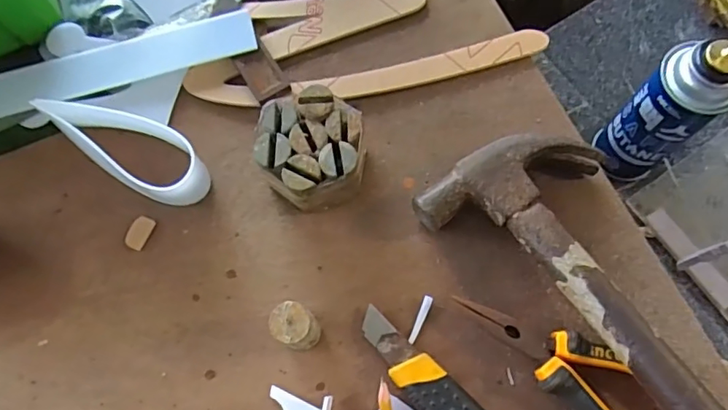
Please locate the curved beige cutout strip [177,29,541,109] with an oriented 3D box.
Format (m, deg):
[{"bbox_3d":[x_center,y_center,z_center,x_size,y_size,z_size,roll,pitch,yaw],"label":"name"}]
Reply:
[{"bbox_3d":[0.002,-0.102,0.420,0.276,0.010,0.042,-6,74,0],"label":"curved beige cutout strip"}]

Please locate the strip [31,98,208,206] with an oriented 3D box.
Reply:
[{"bbox_3d":[-0.175,-0.047,0.402,0.135,0.040,0.054,34,77,12],"label":"strip"}]

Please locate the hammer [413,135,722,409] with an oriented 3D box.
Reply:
[{"bbox_3d":[0.172,0.061,0.339,0.116,0.055,0.291,-42,75,-10],"label":"hammer"}]

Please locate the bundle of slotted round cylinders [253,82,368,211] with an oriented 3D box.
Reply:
[{"bbox_3d":[-0.035,-0.036,0.379,0.072,0.053,0.070,0,74,1],"label":"bundle of slotted round cylinders"}]

